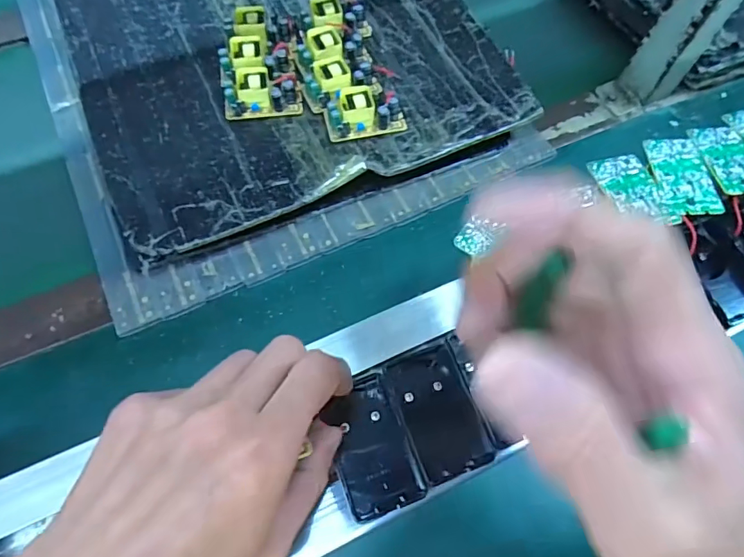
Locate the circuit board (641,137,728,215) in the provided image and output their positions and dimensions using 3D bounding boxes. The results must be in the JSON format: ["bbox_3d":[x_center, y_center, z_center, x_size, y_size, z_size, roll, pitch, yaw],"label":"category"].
[{"bbox_3d":[0.213,-0.071,0.324,0.038,0.005,0.064,-4,64,-3],"label":"circuit board"}]

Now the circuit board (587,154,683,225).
[{"bbox_3d":[0.176,-0.060,0.319,0.037,0.009,0.061,-10,65,-6],"label":"circuit board"}]

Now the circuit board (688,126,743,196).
[{"bbox_3d":[0.251,-0.083,0.329,0.038,0.004,0.064,-7,56,0],"label":"circuit board"}]

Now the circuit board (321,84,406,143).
[{"bbox_3d":[-0.006,-0.139,0.391,0.064,0.024,0.038,-10,66,-6],"label":"circuit board"}]

